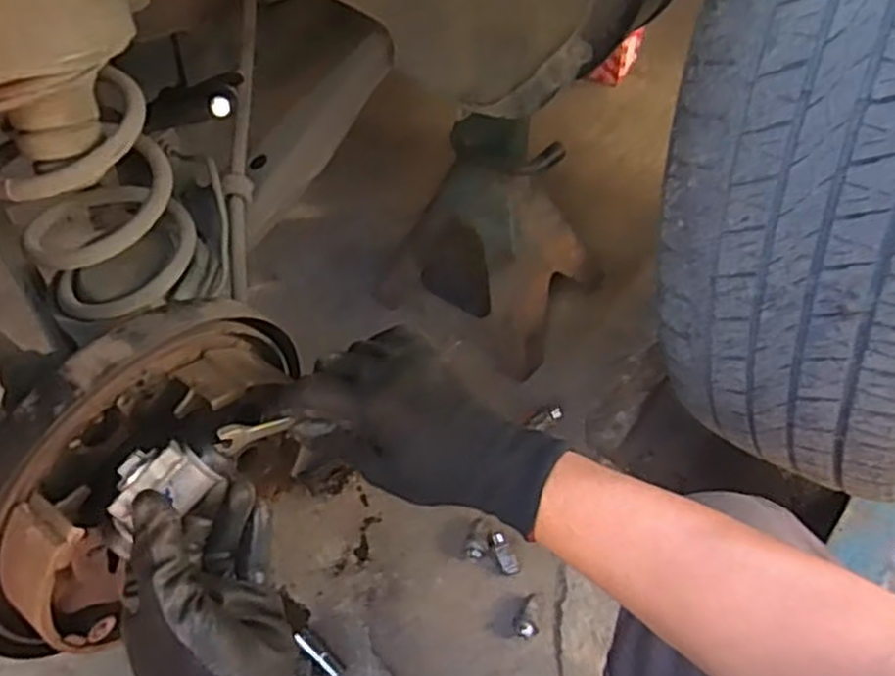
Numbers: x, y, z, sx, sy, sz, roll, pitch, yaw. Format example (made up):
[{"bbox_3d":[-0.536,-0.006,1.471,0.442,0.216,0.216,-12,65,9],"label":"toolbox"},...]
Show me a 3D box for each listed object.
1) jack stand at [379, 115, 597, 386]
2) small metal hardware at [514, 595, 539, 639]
[{"bbox_3d":[0.048,-0.152,0.984,0.250,0.294,0.207,25,58,19],"label":"jack stand"},{"bbox_3d":[0.083,0.299,0.822,0.024,0.020,0.043,-1,54,1],"label":"small metal hardware"}]

